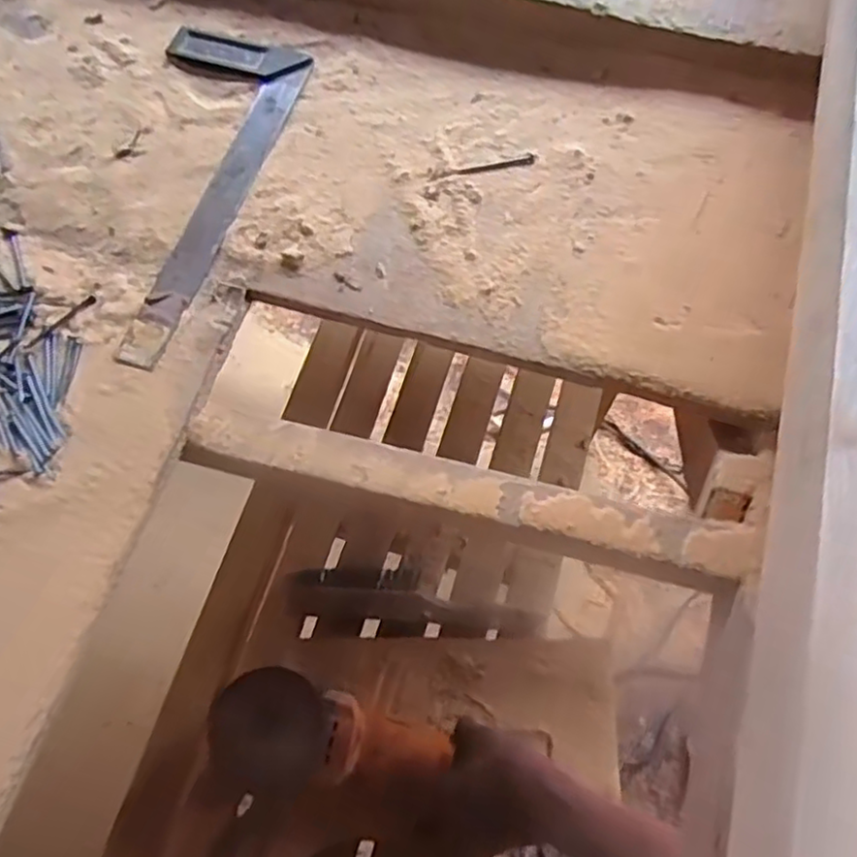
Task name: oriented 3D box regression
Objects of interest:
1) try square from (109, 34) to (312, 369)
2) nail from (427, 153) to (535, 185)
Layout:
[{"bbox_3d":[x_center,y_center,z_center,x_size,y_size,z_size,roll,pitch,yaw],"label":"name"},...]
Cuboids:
[{"bbox_3d":[-0.165,-0.160,0.434,0.097,0.013,0.250,17,69,9],"label":"try square"},{"bbox_3d":[0.034,-0.167,0.429,0.070,0.004,0.009,-15,68,-4],"label":"nail"}]

